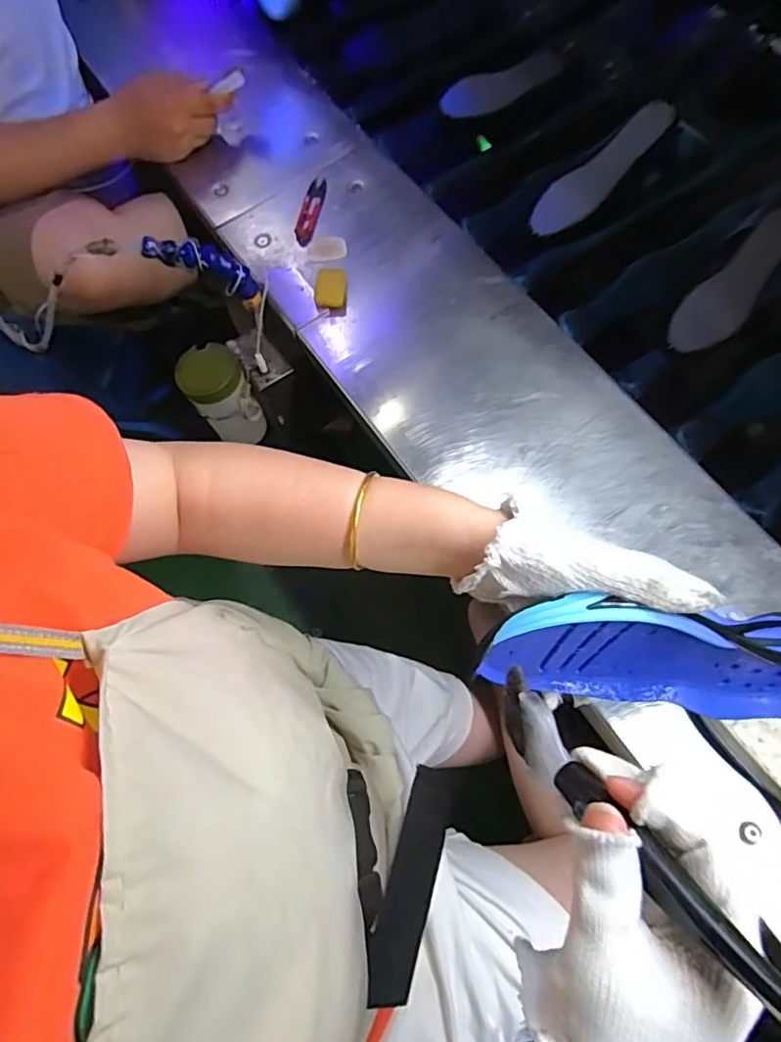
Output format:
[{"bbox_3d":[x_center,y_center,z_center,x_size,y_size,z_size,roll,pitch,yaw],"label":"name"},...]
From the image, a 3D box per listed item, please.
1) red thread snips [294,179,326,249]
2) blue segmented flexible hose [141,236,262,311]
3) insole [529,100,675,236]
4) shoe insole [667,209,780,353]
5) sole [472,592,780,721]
[{"bbox_3d":[-0.099,-0.383,0.704,0.023,0.005,0.107,12,74,1],"label":"red thread snips"},{"bbox_3d":[-0.193,-0.271,0.615,0.049,0.136,0.027,-27,63,38],"label":"blue segmented flexible hose"},{"bbox_3d":[0.265,-0.432,0.711,0.197,0.007,0.058,-35,86,14],"label":"insole"},{"bbox_3d":[0.386,-0.262,0.632,0.194,0.009,0.062,-44,97,-3],"label":"shoe insole"},{"bbox_3d":[0.164,0.076,0.347,0.227,0.090,0.050,9,47,-9],"label":"sole"}]

